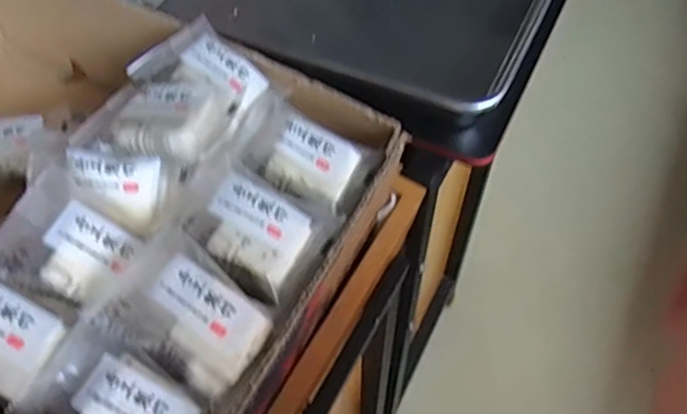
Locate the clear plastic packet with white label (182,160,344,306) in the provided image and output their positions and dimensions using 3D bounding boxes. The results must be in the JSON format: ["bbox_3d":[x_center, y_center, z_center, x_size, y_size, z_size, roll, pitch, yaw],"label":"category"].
[{"bbox_3d":[-0.053,0.016,0.384,0.080,0.030,0.068,36,72,-2],"label":"clear plastic packet with white label"}]

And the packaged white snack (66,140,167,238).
[{"bbox_3d":[-0.148,-0.011,0.395,0.061,0.028,0.050,12,79,-8],"label":"packaged white snack"}]

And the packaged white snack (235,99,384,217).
[{"bbox_3d":[-0.023,-0.036,0.413,0.083,0.028,0.061,22,55,16],"label":"packaged white snack"}]

